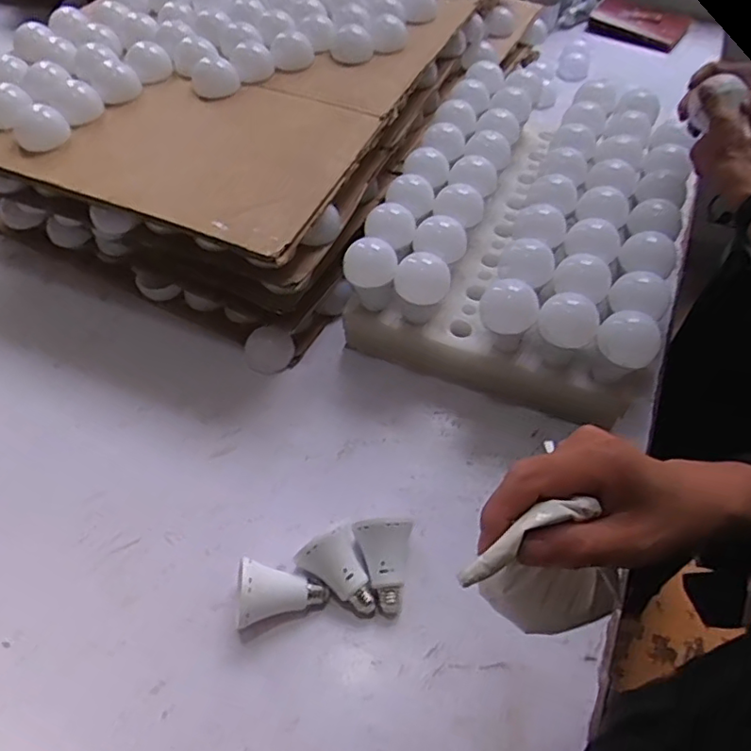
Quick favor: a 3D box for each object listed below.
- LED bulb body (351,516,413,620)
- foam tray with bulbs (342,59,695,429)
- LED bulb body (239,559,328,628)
[{"bbox_3d":[0.008,0.194,0.612,0.061,0.057,0.083,3,53,0],"label":"LED bulb body"},{"bbox_3d":[0.218,-0.210,0.862,0.361,0.192,0.499,20,54,13],"label":"foam tray with bulbs"},{"bbox_3d":[-0.091,0.218,0.598,0.083,0.059,0.061,0,53,-2],"label":"LED bulb body"}]

